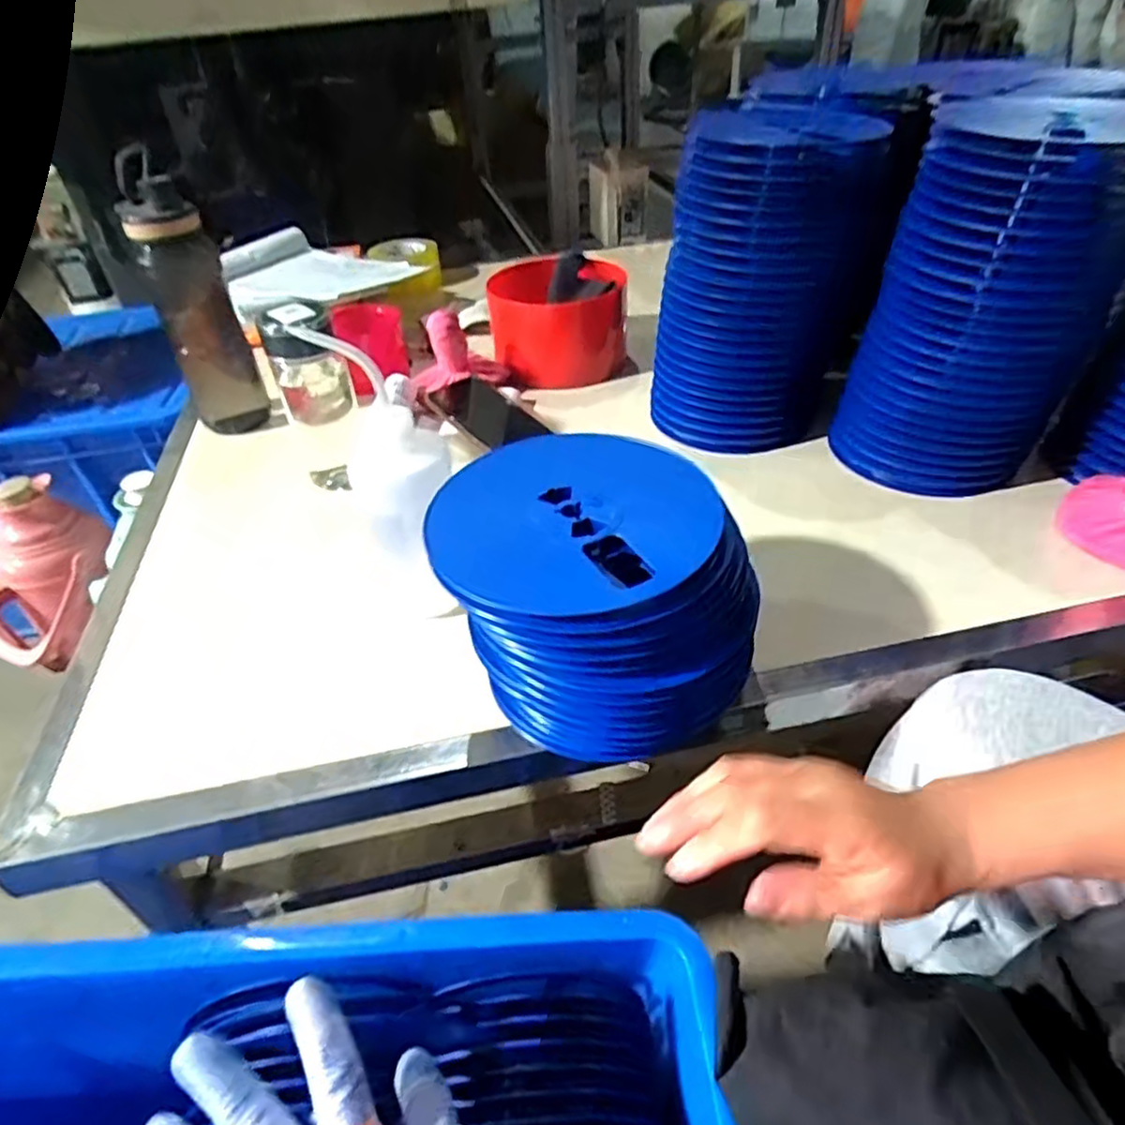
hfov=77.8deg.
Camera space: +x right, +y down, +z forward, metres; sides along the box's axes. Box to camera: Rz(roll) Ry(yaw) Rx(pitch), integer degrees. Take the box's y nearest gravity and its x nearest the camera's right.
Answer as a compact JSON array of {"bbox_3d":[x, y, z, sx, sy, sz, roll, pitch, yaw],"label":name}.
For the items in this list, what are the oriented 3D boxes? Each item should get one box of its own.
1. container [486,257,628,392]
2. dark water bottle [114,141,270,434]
[{"bbox_3d":[-0.006,-0.293,0.868,0.157,0.116,0.140,1,40,6],"label":"container"},{"bbox_3d":[-0.387,-0.270,0.736,0.074,0.264,0.061,-23,43,-21],"label":"dark water bottle"}]

